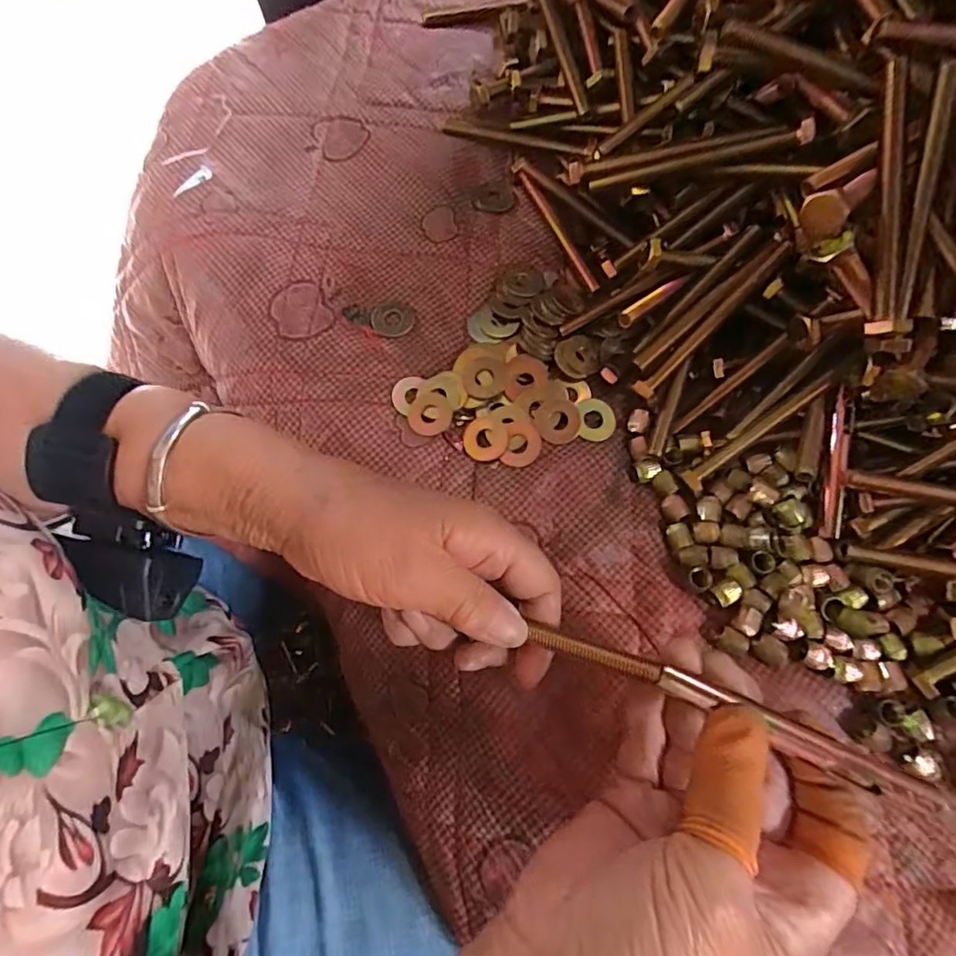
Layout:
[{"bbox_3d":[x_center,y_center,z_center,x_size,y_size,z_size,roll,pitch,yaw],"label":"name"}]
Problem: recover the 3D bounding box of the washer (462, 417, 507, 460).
[{"bbox_3d":[0.004,-0.021,0.289,0.023,0.004,0.025,0,70,1],"label":"washer"}]

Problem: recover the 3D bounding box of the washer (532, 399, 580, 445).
[{"bbox_3d":[0.043,-0.031,0.288,0.024,0.004,0.025,0,70,1],"label":"washer"}]

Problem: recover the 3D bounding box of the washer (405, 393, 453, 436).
[{"bbox_3d":[-0.027,-0.035,0.293,0.024,0.004,0.024,0,70,1],"label":"washer"}]

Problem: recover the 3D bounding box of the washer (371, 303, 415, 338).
[{"bbox_3d":[-0.049,-0.092,0.309,0.024,0.004,0.023,0,70,1],"label":"washer"}]

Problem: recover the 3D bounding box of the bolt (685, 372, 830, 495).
[{"bbox_3d":[0.143,-0.023,0.273,0.087,0.007,0.010,-38,73,5],"label":"bolt"}]

